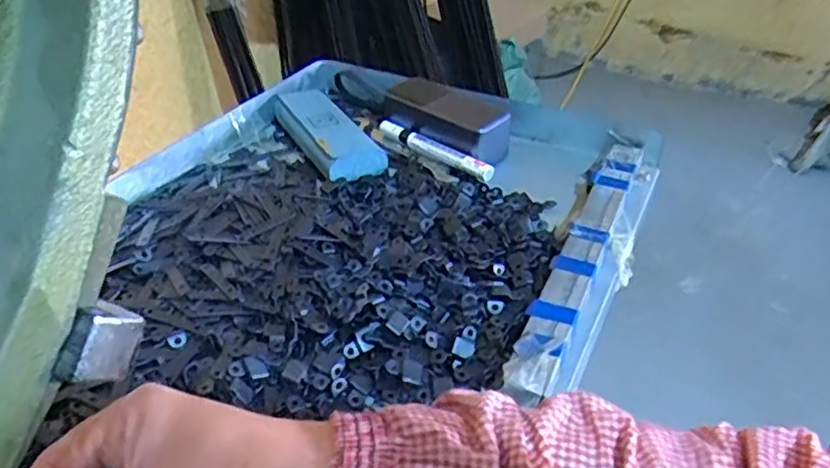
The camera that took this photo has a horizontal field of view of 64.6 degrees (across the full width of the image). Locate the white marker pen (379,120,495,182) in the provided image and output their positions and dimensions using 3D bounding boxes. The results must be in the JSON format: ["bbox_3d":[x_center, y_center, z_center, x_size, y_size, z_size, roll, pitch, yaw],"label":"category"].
[{"bbox_3d":[0.018,-0.086,0.643,0.147,0.017,0.019,30,45,32],"label":"white marker pen"}]

